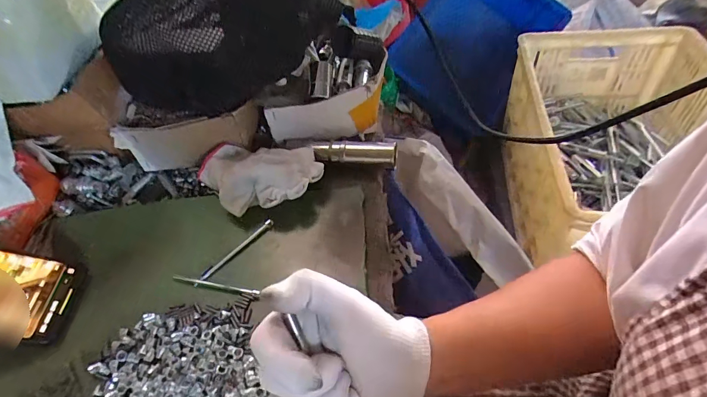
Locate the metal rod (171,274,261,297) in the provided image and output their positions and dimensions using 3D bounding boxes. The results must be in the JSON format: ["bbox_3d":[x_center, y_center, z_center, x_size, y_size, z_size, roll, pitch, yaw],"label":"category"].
[{"bbox_3d":[-0.124,0.078,0.347,0.088,0.005,0.008,7,51,16],"label":"metal rod"}]

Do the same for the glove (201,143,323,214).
[{"bbox_3d":[-0.097,-0.022,0.398,0.132,0.044,0.080,0,49,8],"label":"glove"}]

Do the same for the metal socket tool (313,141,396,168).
[{"bbox_3d":[0.002,-0.047,0.418,0.088,0.025,0.021,3,50,11],"label":"metal socket tool"}]

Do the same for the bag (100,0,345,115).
[{"bbox_3d":[-0.138,-0.170,0.429,0.256,0.143,0.063,-16,49,-5],"label":"bag"}]

